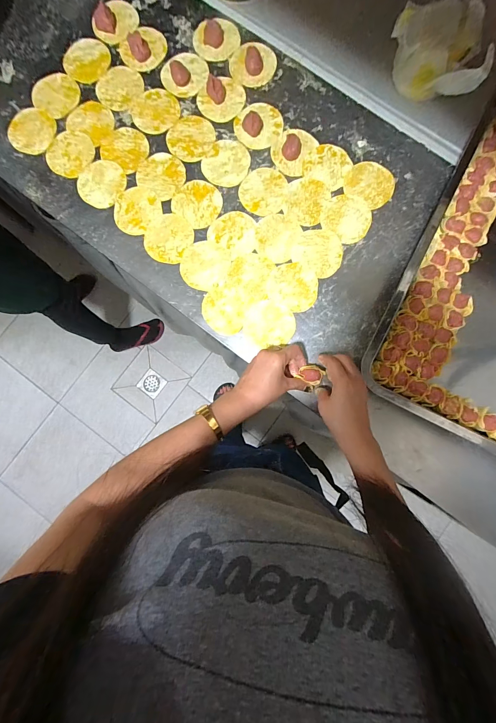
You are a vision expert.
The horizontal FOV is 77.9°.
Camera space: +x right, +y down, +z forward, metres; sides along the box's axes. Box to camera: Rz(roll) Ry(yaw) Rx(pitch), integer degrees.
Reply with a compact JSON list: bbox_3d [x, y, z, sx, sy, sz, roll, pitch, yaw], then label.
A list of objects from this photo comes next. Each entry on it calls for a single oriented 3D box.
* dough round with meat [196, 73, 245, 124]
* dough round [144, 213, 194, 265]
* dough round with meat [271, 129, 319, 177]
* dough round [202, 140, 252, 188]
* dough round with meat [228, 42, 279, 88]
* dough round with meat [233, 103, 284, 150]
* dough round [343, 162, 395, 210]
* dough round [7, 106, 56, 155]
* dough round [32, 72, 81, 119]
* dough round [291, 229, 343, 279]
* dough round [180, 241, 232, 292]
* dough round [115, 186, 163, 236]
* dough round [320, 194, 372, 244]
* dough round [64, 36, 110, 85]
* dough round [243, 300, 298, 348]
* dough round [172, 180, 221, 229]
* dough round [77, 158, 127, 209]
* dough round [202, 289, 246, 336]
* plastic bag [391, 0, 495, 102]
[{"bbox_3d":[-0.044,-0.461,0.531,0.082,0.024,0.075,0,85,0],"label":"dough round with meat"},{"bbox_3d":[-0.136,-0.211,0.521,0.078,0.004,0.082,0,85,0],"label":"dough round"},{"bbox_3d":[0.077,-0.366,0.523,0.066,0.022,0.080,24,86,2],"label":"dough round with meat"},{"bbox_3d":[-0.035,-0.343,0.531,0.076,0.004,0.082,0,85,0],"label":"dough round"},{"bbox_3d":[0.009,-0.523,0.538,0.080,0.014,0.072,-2,85,0],"label":"dough round with meat"},{"bbox_3d":[0.019,-0.413,0.532,0.082,0.013,0.081,0,85,0],"label":"dough round with meat"},{"bbox_3d":[0.210,-0.305,0.524,0.081,0.004,0.074,0,85,0],"label":"dough round"},{"bbox_3d":[-0.382,-0.407,0.541,0.076,0.005,0.082,0,85,0],"label":"dough round"},{"bbox_3d":[-0.343,-0.478,0.549,0.081,0.006,0.081,0,85,0],"label":"dough round"},{"bbox_3d":[0.119,-0.184,0.514,0.084,0.004,0.072,36,86,3],"label":"dough round"},{"bbox_3d":[-0.073,-0.161,0.515,0.082,0.004,0.081,0,85,0],"label":"dough round"},{"bbox_3d":[-0.193,-0.261,0.525,0.075,0.004,0.079,0,85,0],"label":"dough round"},{"bbox_3d":[0.167,-0.244,0.518,0.081,0.004,0.076,0,85,0],"label":"dough round"},{"bbox_3d":[-0.290,-0.543,0.552,0.079,0.005,0.080,0,85,0],"label":"dough round"},{"bbox_3d":[0.035,-0.061,0.500,0.082,0.004,0.076,0,85,0],"label":"dough round"},{"bbox_3d":[-0.086,-0.273,0.525,0.083,0.004,0.076,0,85,0],"label":"dough round"},{"bbox_3d":[-0.256,-0.311,0.532,0.078,0.004,0.083,0,85,0],"label":"dough round"},{"bbox_3d":[-0.040,-0.082,0.506,0.068,0.004,0.076,0,85,0],"label":"dough round"},{"bbox_3d":[0.301,-0.492,0.492,0.153,0.094,0.086,22,85,2],"label":"plastic bag"}]

